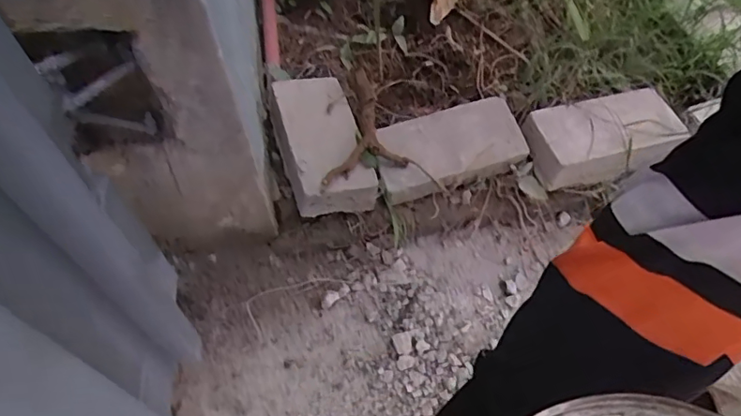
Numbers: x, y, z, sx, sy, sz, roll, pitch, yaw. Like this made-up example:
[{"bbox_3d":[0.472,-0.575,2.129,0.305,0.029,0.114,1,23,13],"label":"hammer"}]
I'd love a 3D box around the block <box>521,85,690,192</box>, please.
[{"bbox_3d":[0.286,-0.091,0.667,0.185,0.055,0.095,-14,58,-9],"label":"block"}]

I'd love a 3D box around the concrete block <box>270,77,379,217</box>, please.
[{"bbox_3d":[-0.061,-0.078,0.659,0.096,0.066,0.187,-15,58,-9],"label":"concrete block"}]

